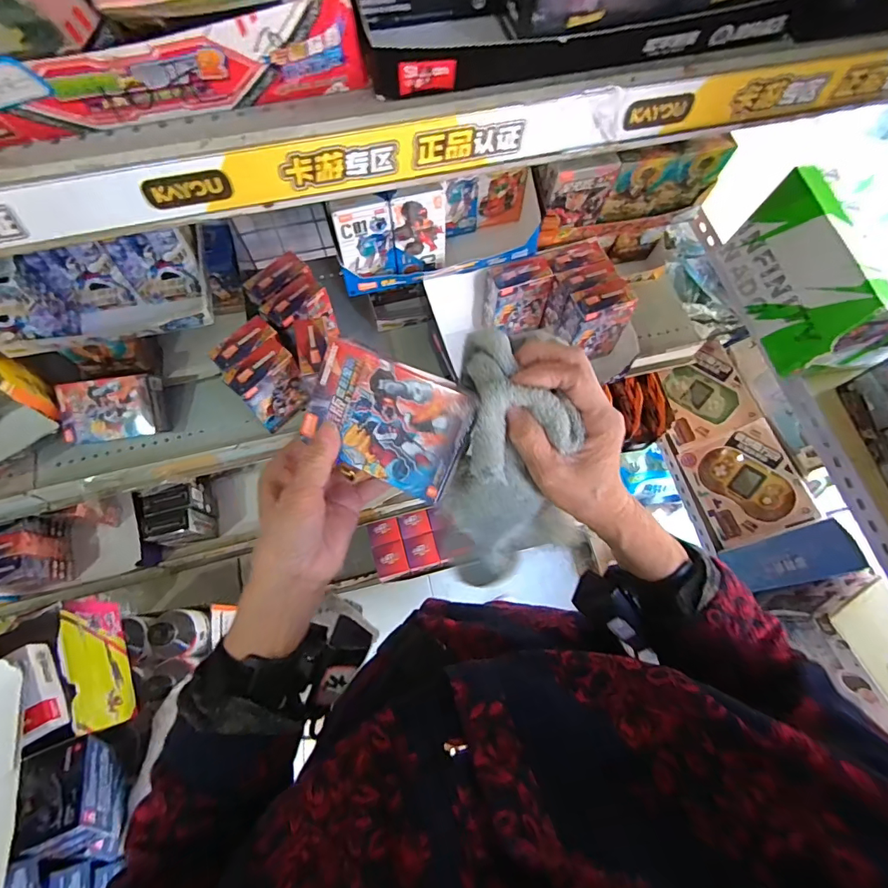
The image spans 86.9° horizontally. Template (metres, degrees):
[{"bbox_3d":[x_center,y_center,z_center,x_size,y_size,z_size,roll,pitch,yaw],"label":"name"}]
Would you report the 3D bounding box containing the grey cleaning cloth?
[{"bbox_3d":[0.053,0.030,0.349,0.110,0.228,0.070,-26,44,-11],"label":"grey cleaning cloth"}]

